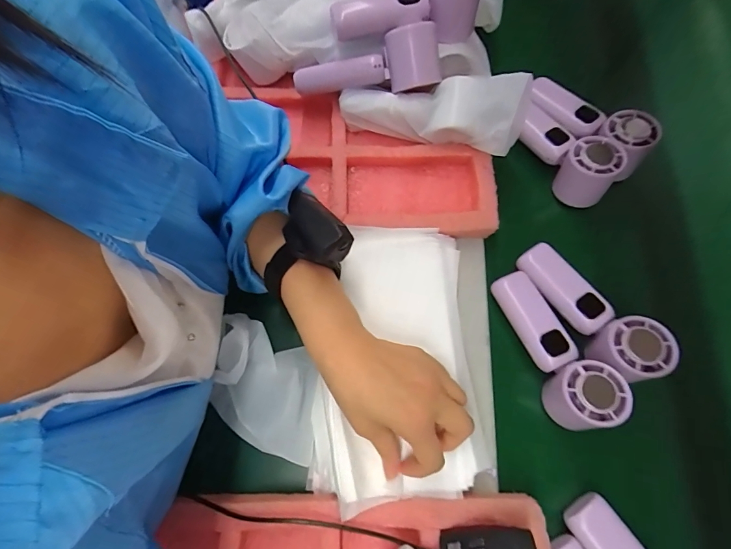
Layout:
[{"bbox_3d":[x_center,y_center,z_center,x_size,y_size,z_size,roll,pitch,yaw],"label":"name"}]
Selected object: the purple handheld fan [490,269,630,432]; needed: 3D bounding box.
[{"bbox_3d":[0.175,0.067,0.342,0.048,0.058,0.150,-26,76,-5],"label":"purple handheld fan"}]

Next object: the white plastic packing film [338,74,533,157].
[{"bbox_3d":[0.066,-0.171,0.392,0.191,0.052,0.069,10,75,20],"label":"white plastic packing film"}]

